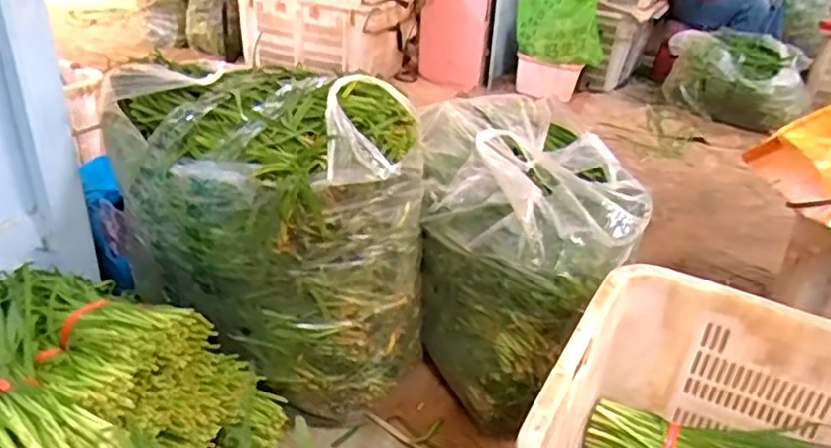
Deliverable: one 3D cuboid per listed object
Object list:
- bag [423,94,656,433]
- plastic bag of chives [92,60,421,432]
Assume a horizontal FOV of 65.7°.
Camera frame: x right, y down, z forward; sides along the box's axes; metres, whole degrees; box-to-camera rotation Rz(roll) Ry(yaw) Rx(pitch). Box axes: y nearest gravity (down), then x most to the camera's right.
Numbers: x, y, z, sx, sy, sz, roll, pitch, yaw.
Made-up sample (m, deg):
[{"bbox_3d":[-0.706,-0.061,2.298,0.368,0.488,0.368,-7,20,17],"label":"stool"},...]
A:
[{"bbox_3d":[0.176,0.042,1.180,0.344,0.385,0.481,-6,31,-20],"label":"bag"},{"bbox_3d":[-0.255,0.013,1.049,0.490,0.474,0.273,17,31,21],"label":"plastic bag of chives"}]

